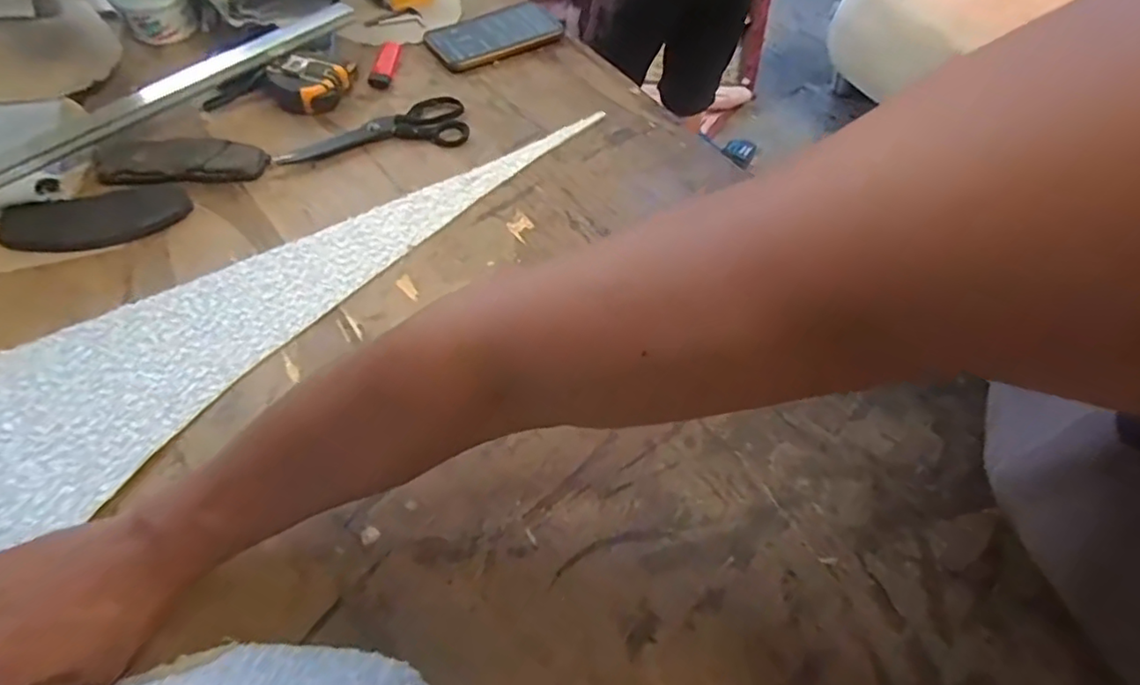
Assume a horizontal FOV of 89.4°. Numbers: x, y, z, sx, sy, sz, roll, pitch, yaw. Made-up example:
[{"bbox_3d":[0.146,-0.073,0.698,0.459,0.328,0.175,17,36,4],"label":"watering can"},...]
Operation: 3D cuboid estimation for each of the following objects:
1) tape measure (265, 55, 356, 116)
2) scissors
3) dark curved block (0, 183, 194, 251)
[{"bbox_3d":[-0.279,-0.284,0.624,0.081,0.037,0.075,-2,57,-8],"label":"tape measure"},{"bbox_3d":[-0.205,-0.228,0.611,0.187,0.013,0.070,-11,59,-14],"label":"scissors"},{"bbox_3d":[-0.418,-0.110,0.508,0.143,0.016,0.059,-20,58,-17],"label":"dark curved block"}]

